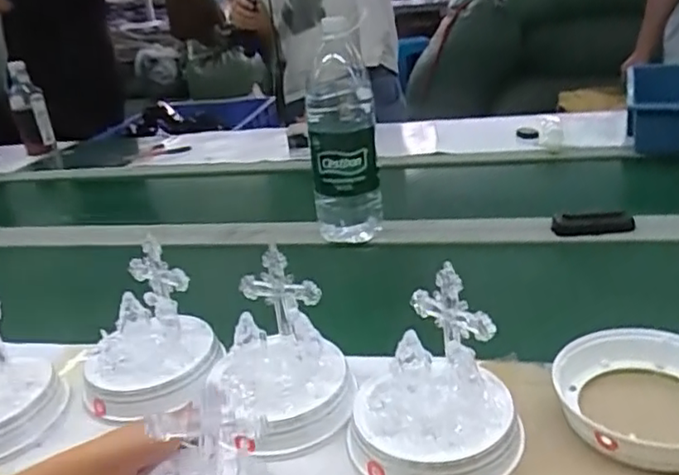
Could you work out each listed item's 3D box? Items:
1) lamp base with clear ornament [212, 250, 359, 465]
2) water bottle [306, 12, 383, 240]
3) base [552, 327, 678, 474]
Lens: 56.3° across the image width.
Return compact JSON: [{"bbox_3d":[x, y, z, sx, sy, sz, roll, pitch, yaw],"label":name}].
[{"bbox_3d":[-0.062,0.108,0.602,0.133,0.136,0.133,-10,24,-7],"label":"lamp base with clear ornament"},{"bbox_3d":[0.002,-0.146,0.926,0.098,0.316,0.098,-8,24,-1],"label":"water bottle"},{"bbox_3d":[0.273,0.139,0.563,0.155,0.044,0.150,3,26,22],"label":"base"}]

